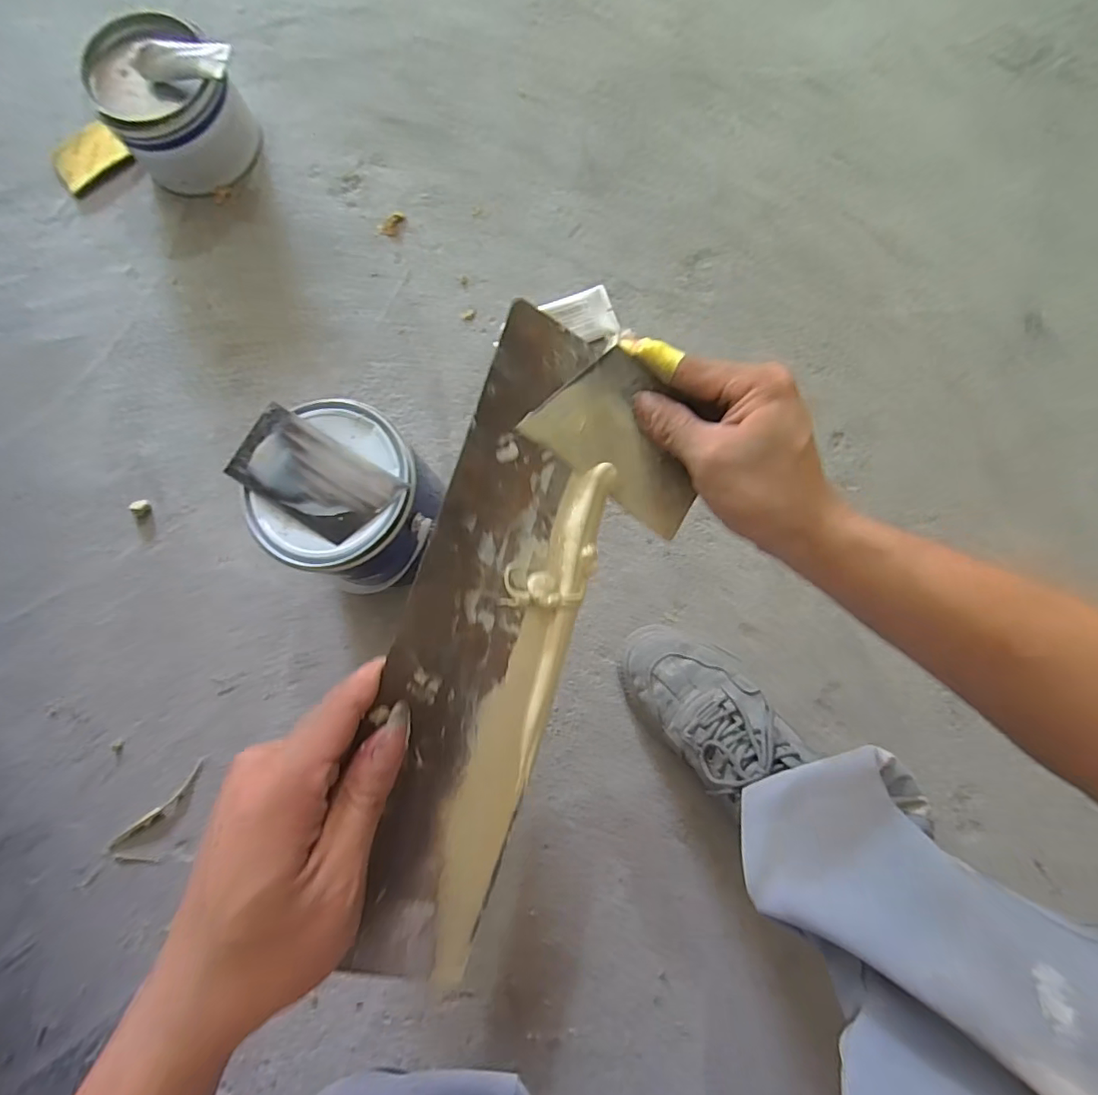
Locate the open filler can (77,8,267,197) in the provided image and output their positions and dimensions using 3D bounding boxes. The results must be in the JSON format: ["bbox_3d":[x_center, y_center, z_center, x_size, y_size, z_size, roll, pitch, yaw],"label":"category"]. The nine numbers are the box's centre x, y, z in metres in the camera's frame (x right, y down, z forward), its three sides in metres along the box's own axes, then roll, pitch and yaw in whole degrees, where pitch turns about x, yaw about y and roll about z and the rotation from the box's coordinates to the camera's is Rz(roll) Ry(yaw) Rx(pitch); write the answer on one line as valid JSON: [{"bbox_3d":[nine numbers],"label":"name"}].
[{"bbox_3d":[-0.447,-0.530,0.674,0.162,0.109,0.129,-39,81,-2],"label":"open filler can"}]

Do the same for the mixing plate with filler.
[{"bbox_3d":[-0.027,0.033,0.276,0.085,0.014,0.324,22,76,-23],"label":"mixing plate with filler"}]

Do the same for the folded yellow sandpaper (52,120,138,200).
[{"bbox_3d":[-0.610,-0.517,0.735,0.094,0.018,0.064,-39,81,-2],"label":"folded yellow sandpaper"}]

